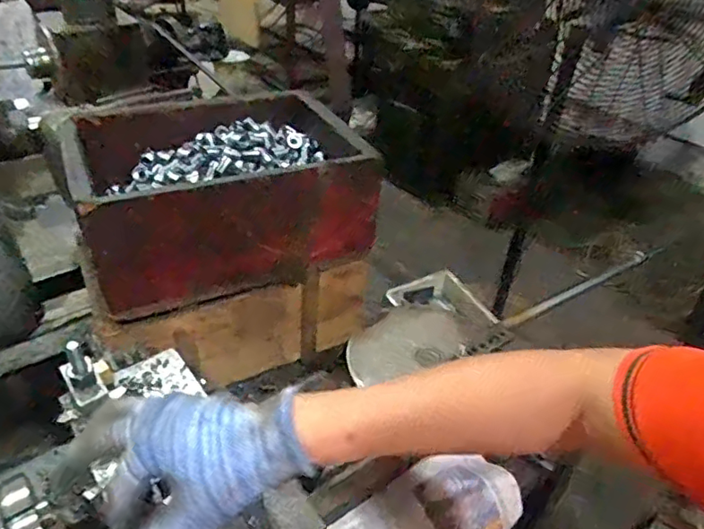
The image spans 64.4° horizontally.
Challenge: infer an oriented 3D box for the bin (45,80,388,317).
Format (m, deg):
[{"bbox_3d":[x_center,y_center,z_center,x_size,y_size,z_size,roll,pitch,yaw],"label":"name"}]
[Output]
[{"bbox_3d":[-0.162,-0.086,0.736,0.333,0.158,0.210,-13,40,-21],"label":"bin"}]

